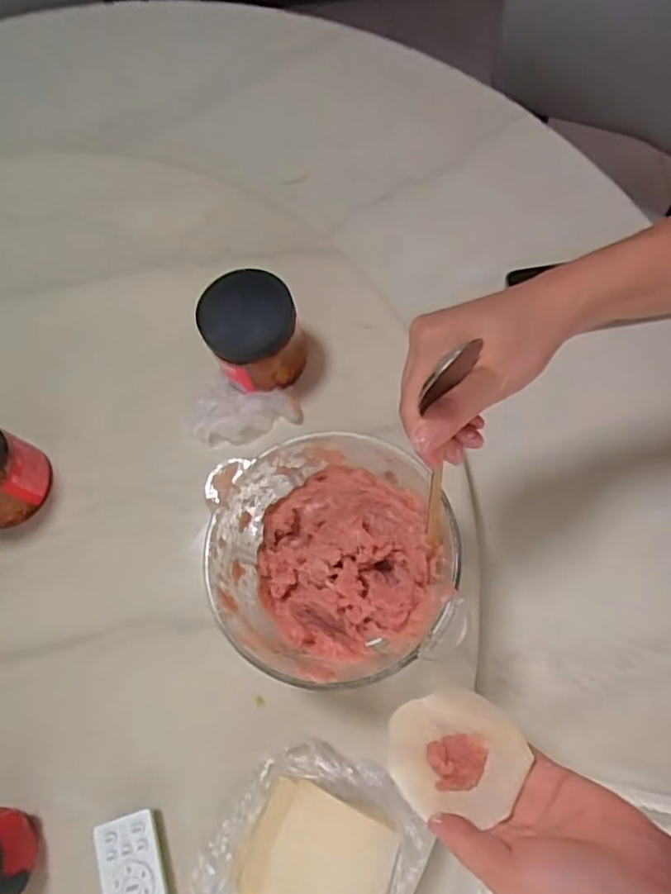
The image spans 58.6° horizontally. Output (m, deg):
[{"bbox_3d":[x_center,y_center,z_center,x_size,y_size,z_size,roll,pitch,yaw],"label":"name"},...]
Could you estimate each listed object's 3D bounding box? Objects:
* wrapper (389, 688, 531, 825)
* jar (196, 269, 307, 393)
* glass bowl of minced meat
[{"bbox_3d":[0.071,0.181,0.354,0.081,0.017,0.066,-10,54,22],"label":"wrapper"},{"bbox_3d":[-0.075,-0.103,0.545,0.085,0.081,0.079,-2,71,6],"label":"jar"},{"bbox_3d":[-0.002,0.083,0.449,0.173,0.094,0.170,-2,71,6],"label":"glass bowl of minced meat"}]

